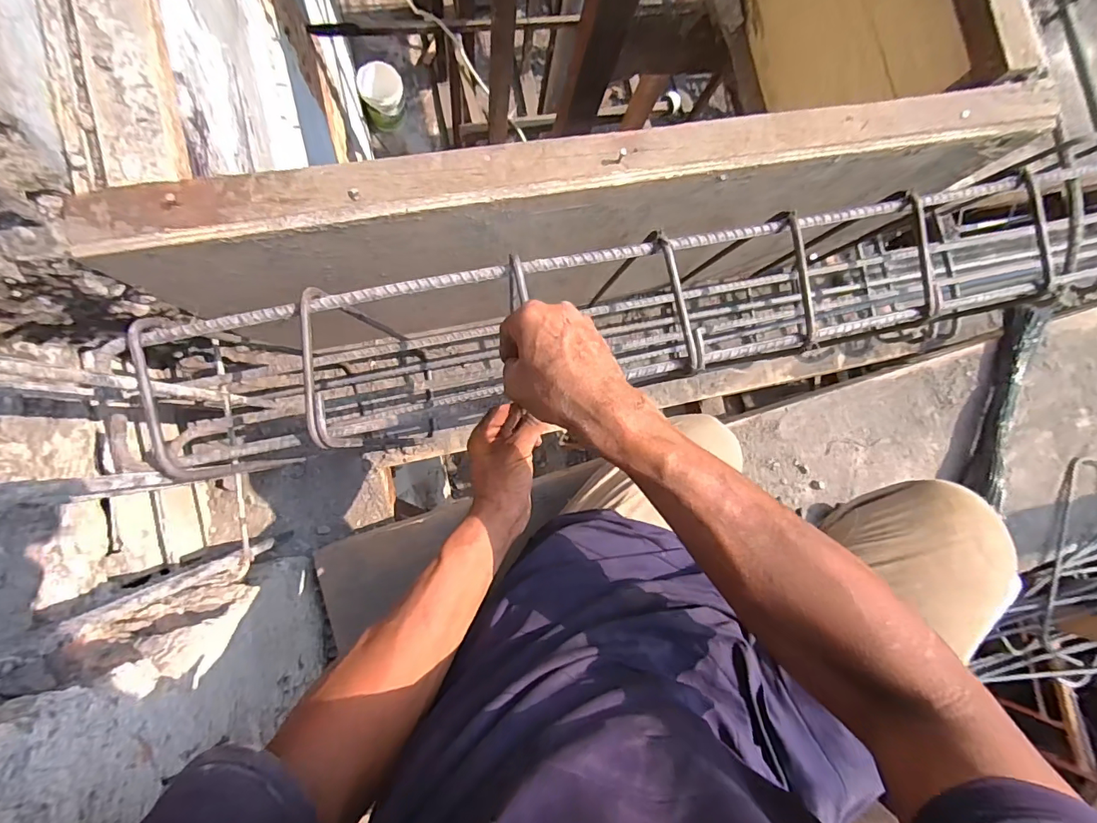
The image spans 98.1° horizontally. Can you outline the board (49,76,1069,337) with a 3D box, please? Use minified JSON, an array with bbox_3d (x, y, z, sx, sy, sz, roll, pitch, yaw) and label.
[{"bbox_3d":[0.061,-0.200,0.574,0.904,0.331,0.059,-11,83,-9],"label":"board"}]

